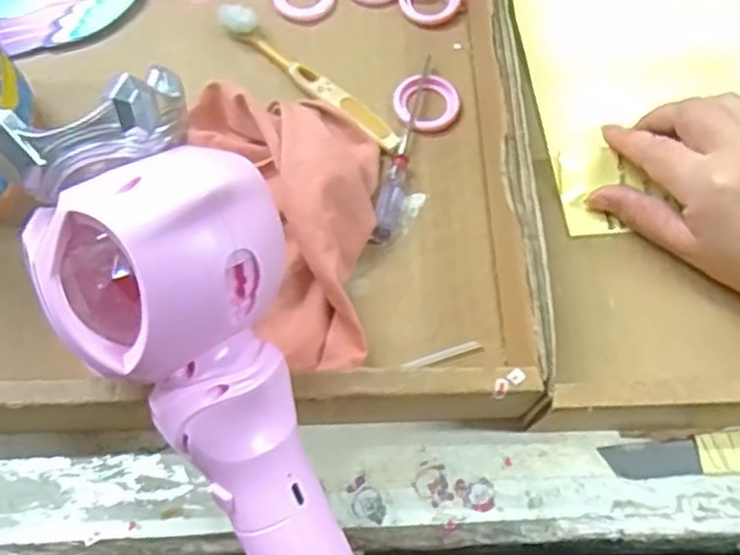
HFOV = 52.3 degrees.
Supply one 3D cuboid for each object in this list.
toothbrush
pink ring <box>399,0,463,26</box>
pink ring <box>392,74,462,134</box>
[{"bbox_3d":[-0.036,-0.115,0.432,0.021,0.015,0.132,-42,74,-16],"label":"toothbrush"},{"bbox_3d":[0.039,-0.170,0.460,0.037,0.007,0.032,-29,71,-12],"label":"pink ring"},{"bbox_3d":[0.033,-0.101,0.433,0.038,0.006,0.038,0,68,-1],"label":"pink ring"}]

